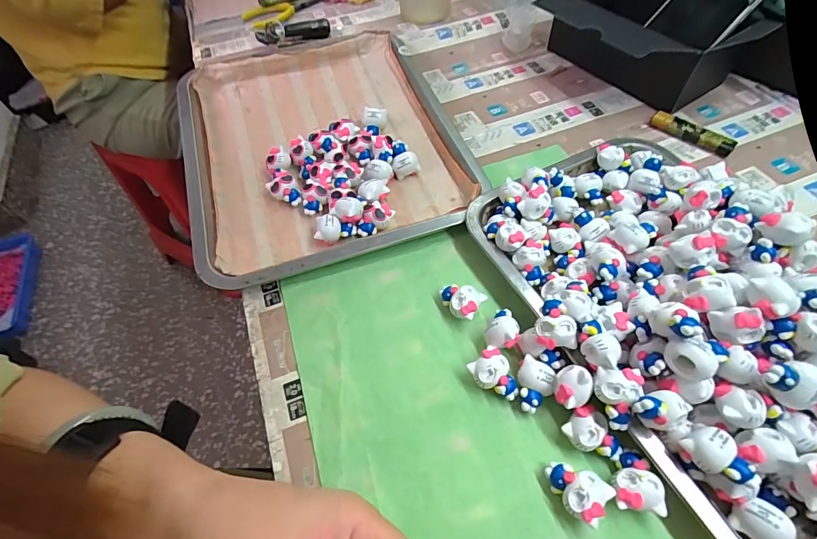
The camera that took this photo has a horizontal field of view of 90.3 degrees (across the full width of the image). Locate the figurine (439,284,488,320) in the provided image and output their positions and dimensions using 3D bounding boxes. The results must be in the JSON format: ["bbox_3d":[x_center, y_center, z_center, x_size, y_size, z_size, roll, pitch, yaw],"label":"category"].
[{"bbox_3d":[0.039,0.025,0.311,0.032,0.022,0.025,27,61,22],"label":"figurine"}]

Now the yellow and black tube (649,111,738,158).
[{"bbox_3d":[0.286,-0.137,0.410,0.078,0.015,0.018,38,66,27],"label":"yellow and black tube"}]

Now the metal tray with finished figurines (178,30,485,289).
[{"bbox_3d":[-0.097,-0.138,0.428,0.262,0.037,0.330,-19,56,-8],"label":"metal tray with finished figurines"}]

